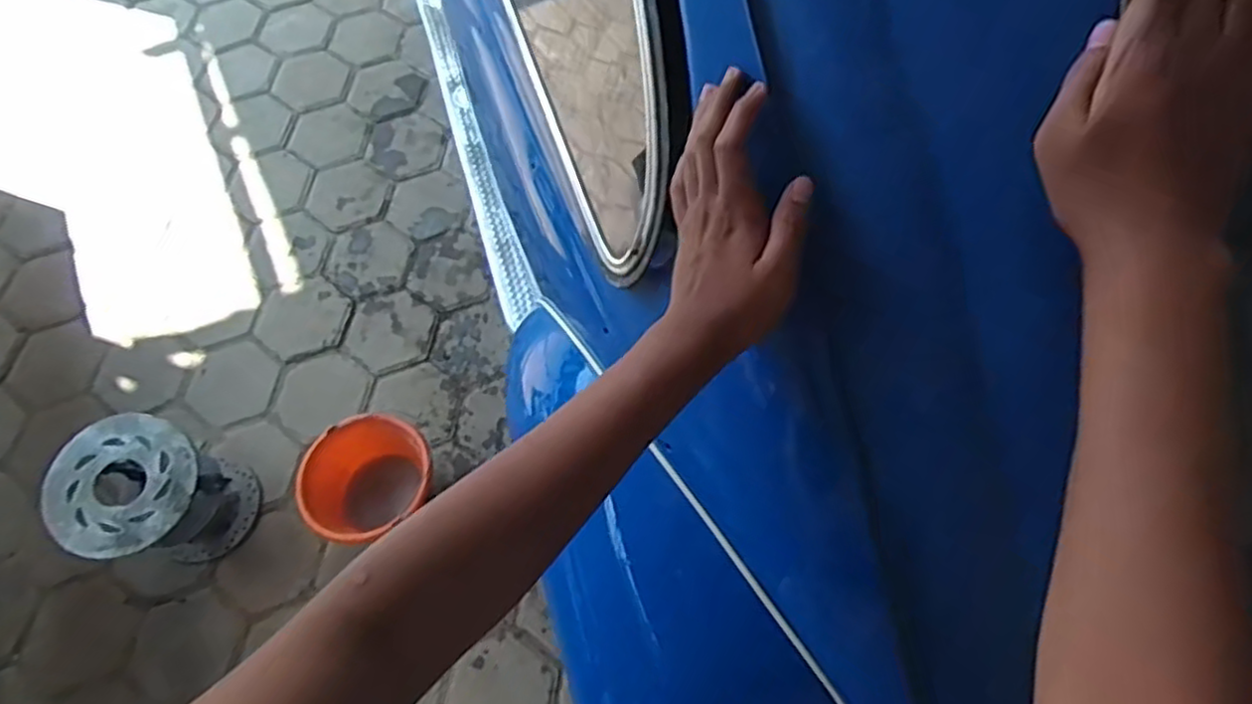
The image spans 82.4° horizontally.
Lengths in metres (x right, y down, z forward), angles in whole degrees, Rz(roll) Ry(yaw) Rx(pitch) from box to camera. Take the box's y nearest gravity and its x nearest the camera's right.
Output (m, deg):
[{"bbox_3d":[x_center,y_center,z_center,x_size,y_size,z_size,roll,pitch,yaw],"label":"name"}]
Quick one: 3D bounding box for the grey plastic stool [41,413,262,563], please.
[{"bbox_3d":[-0.879,0.282,1.352,0.247,0.270,0.233,17,65,5],"label":"grey plastic stool"}]

